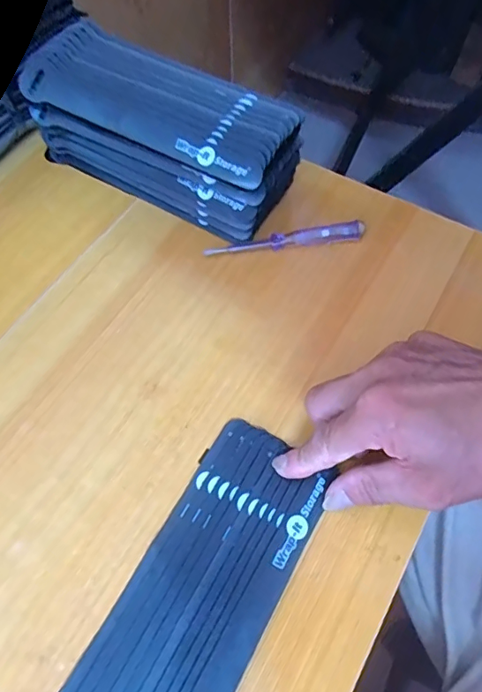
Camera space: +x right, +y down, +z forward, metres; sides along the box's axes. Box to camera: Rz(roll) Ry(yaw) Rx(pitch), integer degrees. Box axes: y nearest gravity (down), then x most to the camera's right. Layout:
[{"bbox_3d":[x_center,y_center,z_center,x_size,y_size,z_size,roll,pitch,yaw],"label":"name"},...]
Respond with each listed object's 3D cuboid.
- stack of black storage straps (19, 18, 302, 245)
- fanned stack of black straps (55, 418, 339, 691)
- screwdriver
[{"bbox_3d":[-0.056,-0.161,0.390,0.198,0.083,0.074,27,65,14],"label":"stack of black storage straps"},{"bbox_3d":[-0.024,0.137,0.273,0.077,0.010,0.197,27,65,14],"label":"fanned stack of black straps"},{"bbox_3d":[0.033,-0.081,0.387,0.120,0.011,0.013,-8,62,-3],"label":"screwdriver"}]

